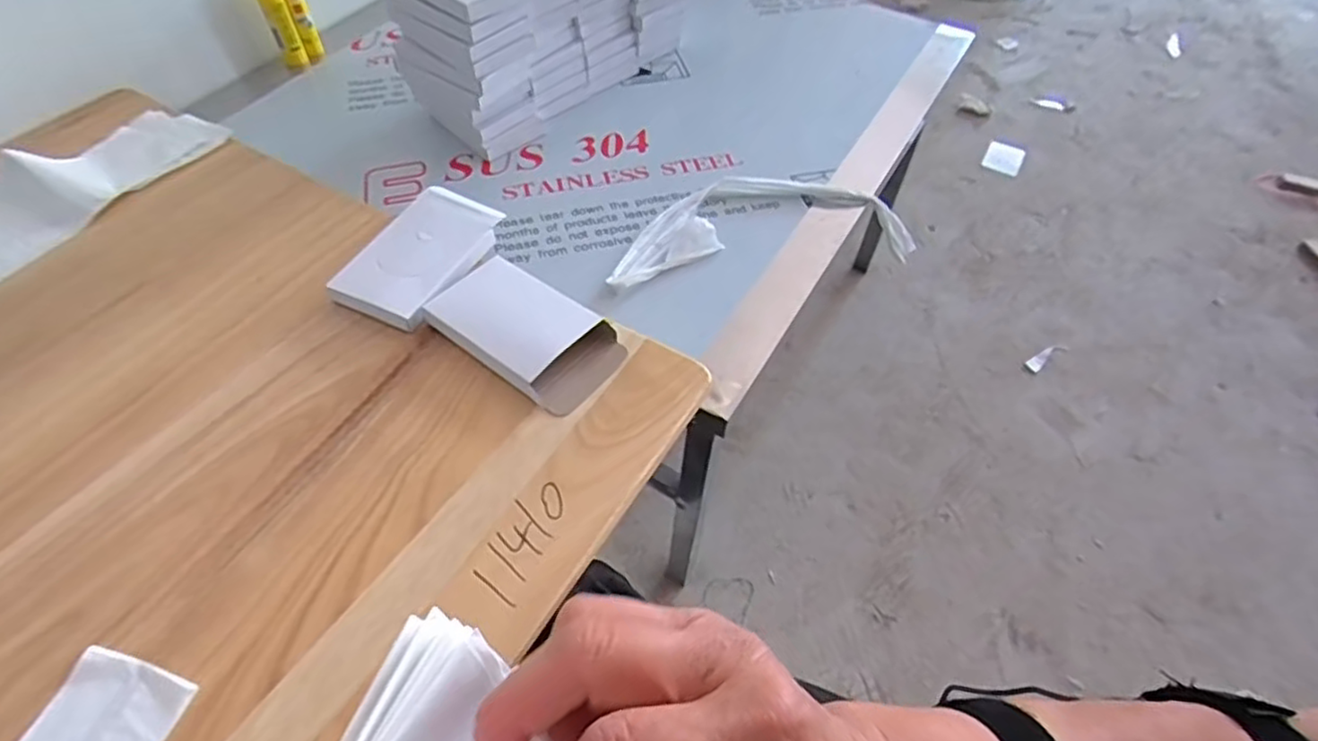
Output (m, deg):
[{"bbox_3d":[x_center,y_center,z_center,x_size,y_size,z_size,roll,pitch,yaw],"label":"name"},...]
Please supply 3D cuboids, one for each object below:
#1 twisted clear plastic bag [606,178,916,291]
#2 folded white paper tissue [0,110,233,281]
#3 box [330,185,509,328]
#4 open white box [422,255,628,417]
[{"bbox_3d":[0.110,-0.157,0.776,0.376,0.081,0.110,-18,55,-14],"label":"twisted clear plastic bag"},{"bbox_3d":[-0.574,-0.185,0.659,0.131,0.027,0.275,24,55,15],"label":"folded white paper tissue"},{"bbox_3d":[-0.208,-0.105,0.613,0.094,0.020,0.153,23,55,14],"label":"box"},{"bbox_3d":[-0.108,-0.033,0.559,0.153,0.020,0.087,33,58,21],"label":"open white box"}]

